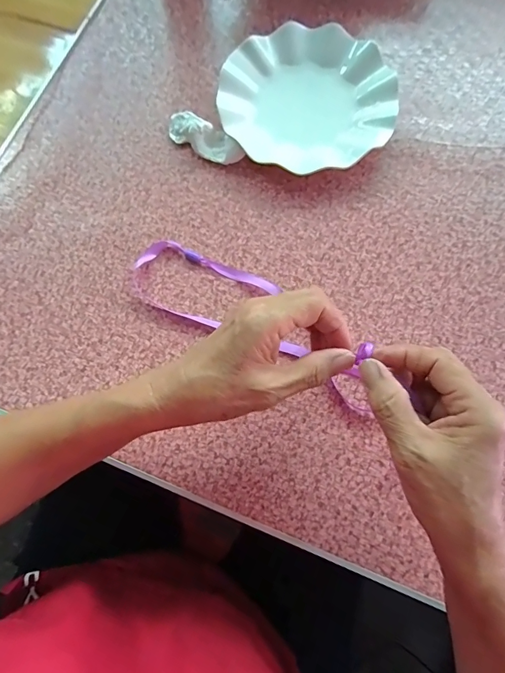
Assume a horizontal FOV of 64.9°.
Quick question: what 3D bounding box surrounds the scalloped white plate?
[{"bbox_3d":[0.059,-0.258,0.431,0.181,0.028,0.166,0,75,2],"label":"scalloped white plate"}]

